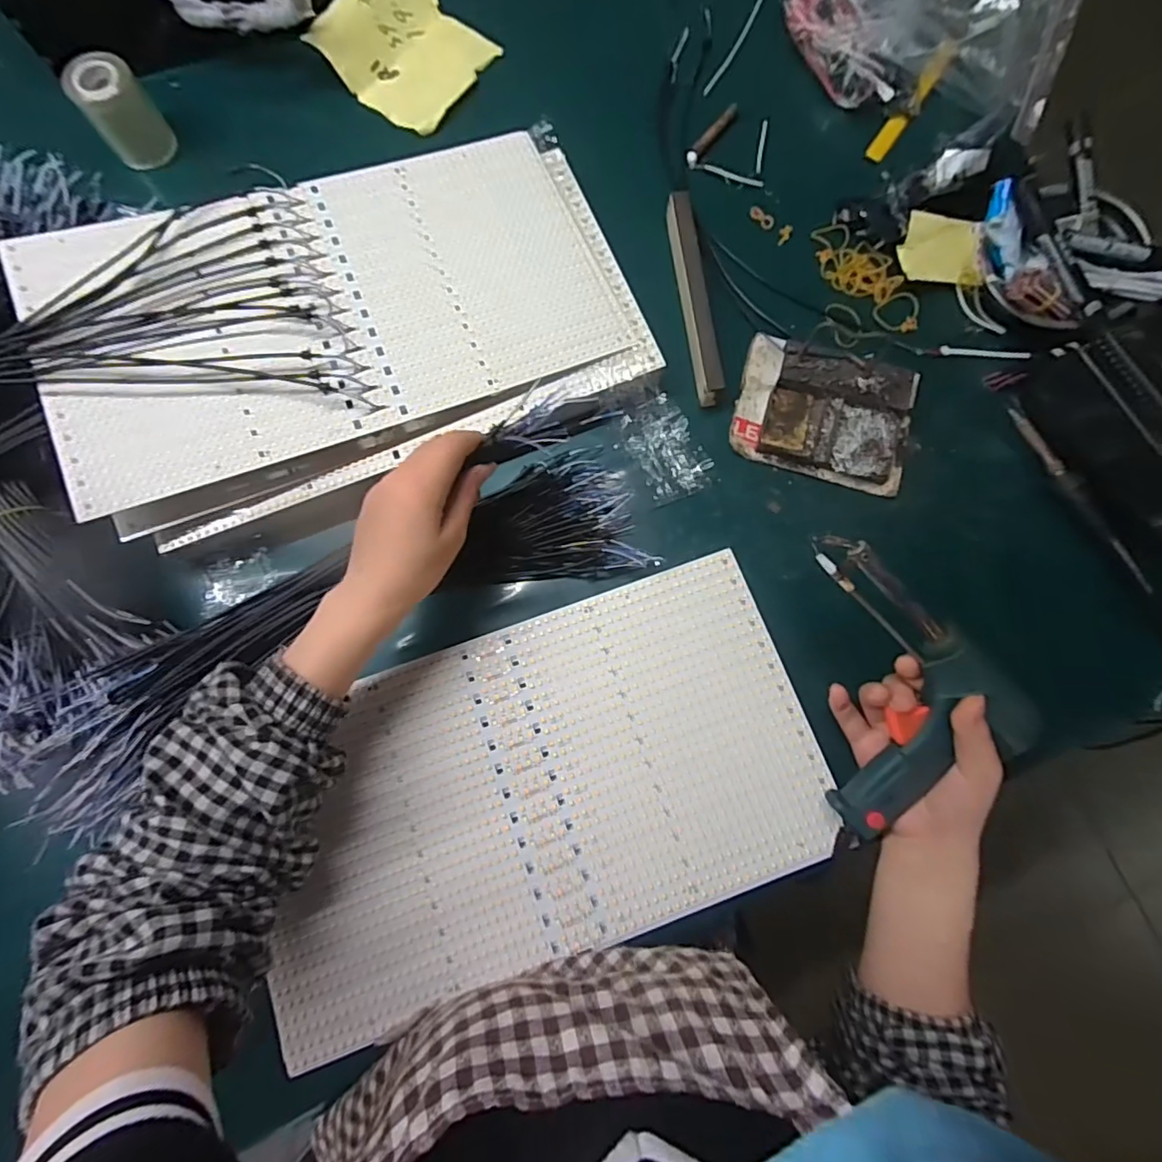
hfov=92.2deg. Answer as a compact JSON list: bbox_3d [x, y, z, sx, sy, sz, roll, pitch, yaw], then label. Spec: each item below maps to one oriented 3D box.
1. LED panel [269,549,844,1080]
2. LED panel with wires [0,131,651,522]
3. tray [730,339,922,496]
[{"bbox_3d":[-0.029,0.149,0.415,0.399,0.006,0.230,-19,77,-5],"label":"LED panel"},{"bbox_3d":[-0.185,-0.224,0.435,0.426,0.018,0.221,-22,82,-12],"label":"LED panel with wires"},{"bbox_3d":[0.212,-0.147,0.481,0.148,0.022,0.111,18,82,2],"label":"tray"}]

